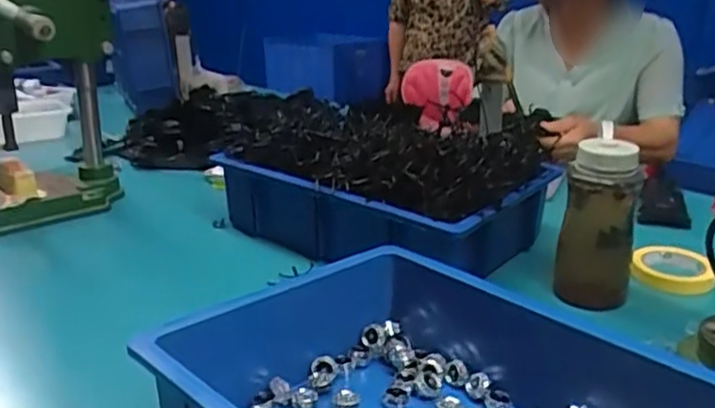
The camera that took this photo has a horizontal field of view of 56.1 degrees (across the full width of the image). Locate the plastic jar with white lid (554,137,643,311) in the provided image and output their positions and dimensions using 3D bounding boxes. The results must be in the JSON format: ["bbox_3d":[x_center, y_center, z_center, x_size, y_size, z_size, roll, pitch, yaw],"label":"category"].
[{"bbox_3d":[0.309,0.023,0.863,0.087,0.209,0.082,6,21,20],"label":"plastic jar with white lid"}]

